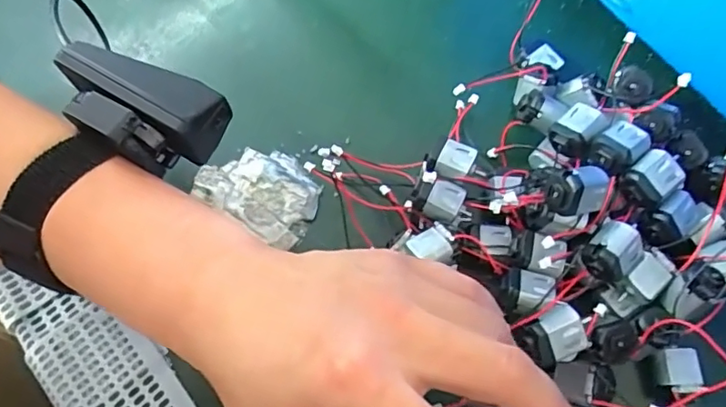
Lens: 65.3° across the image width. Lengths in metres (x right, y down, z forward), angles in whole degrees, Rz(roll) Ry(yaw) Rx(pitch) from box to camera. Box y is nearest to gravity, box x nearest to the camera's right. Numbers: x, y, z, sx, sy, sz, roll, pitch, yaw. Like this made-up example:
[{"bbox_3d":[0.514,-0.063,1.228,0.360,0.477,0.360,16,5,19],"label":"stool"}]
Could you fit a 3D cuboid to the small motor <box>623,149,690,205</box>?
[{"bbox_3d":[0.127,-0.011,0.247,0.023,0.014,0.018,-37,70,-16],"label":"small motor"}]

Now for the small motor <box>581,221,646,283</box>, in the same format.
[{"bbox_3d":[0.106,0.021,0.239,0.023,0.014,0.020,-39,71,-16],"label":"small motor"}]

